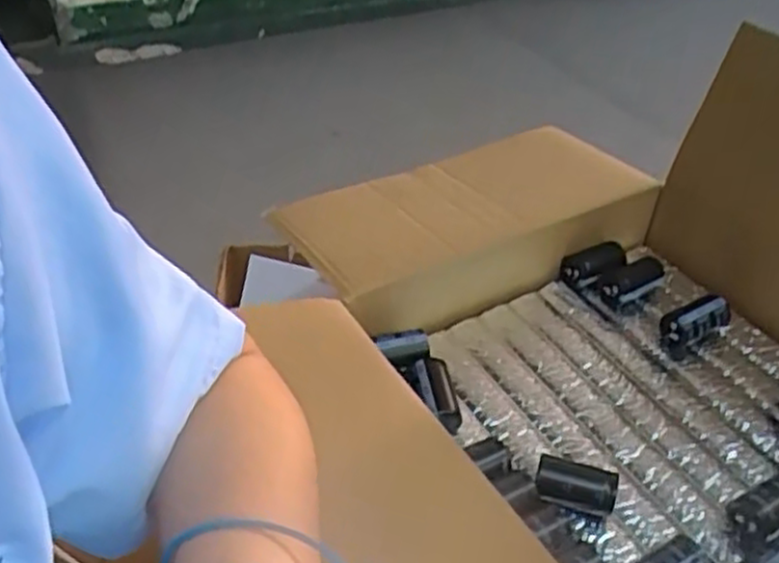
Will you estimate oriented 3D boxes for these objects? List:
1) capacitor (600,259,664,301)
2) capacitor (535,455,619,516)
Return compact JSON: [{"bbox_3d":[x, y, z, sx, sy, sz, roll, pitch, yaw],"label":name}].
[{"bbox_3d":[0.212,0.001,0.668,0.050,0.031,0.028,-14,43,-19],"label":"capacitor"},{"bbox_3d":[0.123,0.138,0.507,0.052,0.029,0.026,10,41,9],"label":"capacitor"}]

